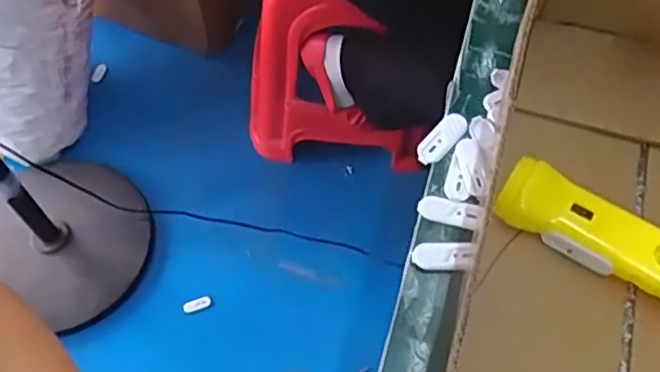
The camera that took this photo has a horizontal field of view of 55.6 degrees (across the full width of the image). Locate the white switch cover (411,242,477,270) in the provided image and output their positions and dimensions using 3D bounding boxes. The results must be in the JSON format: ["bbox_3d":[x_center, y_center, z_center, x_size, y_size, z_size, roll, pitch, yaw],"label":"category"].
[{"bbox_3d":[0.081,0.049,0.443,0.044,0.009,0.018,4,61,1],"label":"white switch cover"}]

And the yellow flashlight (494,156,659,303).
[{"bbox_3d":[0.191,0.037,0.416,0.163,0.037,0.052,29,65,14],"label":"yellow flashlight"}]

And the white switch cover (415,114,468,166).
[{"bbox_3d":[0.089,-0.039,0.492,0.019,0.004,0.052,41,68,19],"label":"white switch cover"}]

